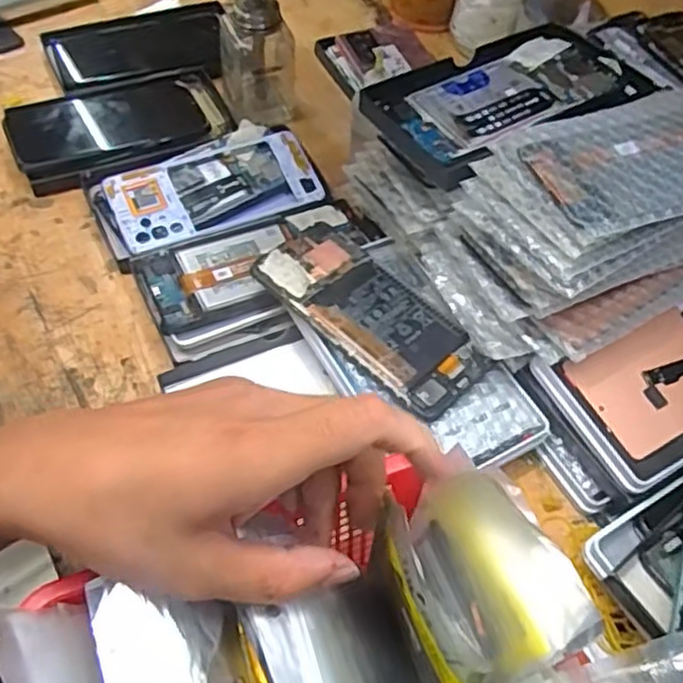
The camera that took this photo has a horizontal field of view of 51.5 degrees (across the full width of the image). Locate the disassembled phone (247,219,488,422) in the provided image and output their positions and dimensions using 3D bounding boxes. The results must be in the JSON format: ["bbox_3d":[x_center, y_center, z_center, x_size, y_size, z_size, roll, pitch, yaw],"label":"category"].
[{"bbox_3d":[0.020,-0.018,0.462,0.159,0.008,0.071,41,59,19],"label":"disassembled phone"}]

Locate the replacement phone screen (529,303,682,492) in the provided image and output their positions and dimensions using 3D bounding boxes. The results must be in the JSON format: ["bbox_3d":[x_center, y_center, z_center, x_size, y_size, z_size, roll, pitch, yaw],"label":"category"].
[{"bbox_3d":[0.224,0.016,0.442,0.191,0.013,0.091,-20,59,-18],"label":"replacement phone screen"}]

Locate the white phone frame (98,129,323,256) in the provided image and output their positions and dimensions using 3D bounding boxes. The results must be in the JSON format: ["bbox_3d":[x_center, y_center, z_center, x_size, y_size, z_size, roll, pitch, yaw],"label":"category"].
[{"bbox_3d":[-0.097,-0.121,0.547,0.160,0.011,0.077,-20,59,-18],"label":"white phone frame"}]

